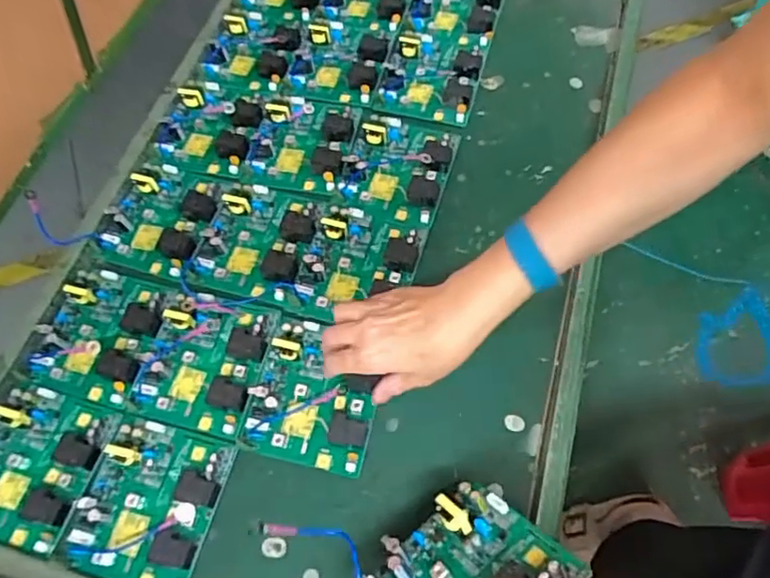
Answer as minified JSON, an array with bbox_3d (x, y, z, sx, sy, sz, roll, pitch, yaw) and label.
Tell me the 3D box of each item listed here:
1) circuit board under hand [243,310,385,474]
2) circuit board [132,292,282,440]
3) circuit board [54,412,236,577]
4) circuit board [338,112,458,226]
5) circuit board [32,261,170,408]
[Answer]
[{"bbox_3d":[-0.065,0.090,0.534,0.116,0.024,0.134,11,66,8],"label":"circuit board under hand"},{"bbox_3d":[-0.176,0.064,0.552,0.118,0.022,0.124,13,66,9],"label":"circuit board"},{"bbox_3d":[-0.205,0.181,0.498,0.114,0.022,0.128,12,66,9],"label":"circuit board"},{"bbox_3d":[0.013,-0.142,0.638,0.114,0.026,0.135,15,67,10],"label":"circuit board"},{"bbox_3d":[-0.285,0.038,0.577,0.116,0.028,0.133,9,66,7],"label":"circuit board"}]

